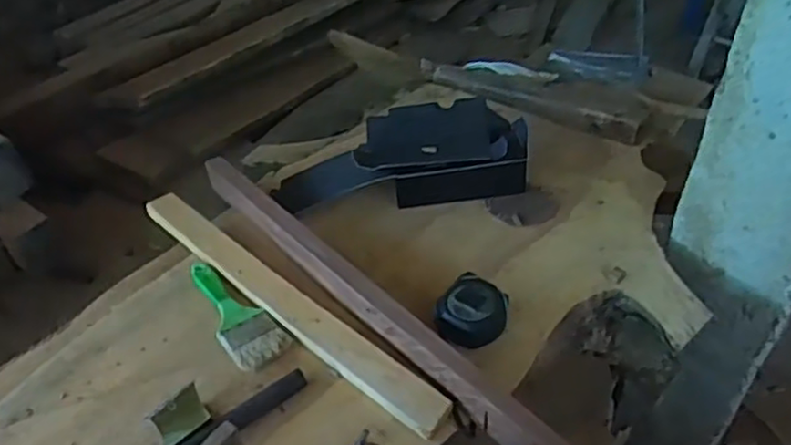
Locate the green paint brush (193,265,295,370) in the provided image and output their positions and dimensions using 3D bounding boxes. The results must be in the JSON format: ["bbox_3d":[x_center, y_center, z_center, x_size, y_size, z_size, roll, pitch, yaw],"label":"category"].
[{"bbox_3d":[-0.201,0.106,0.833,0.065,0.013,0.197,-31,49,-28],"label":"green paint brush"}]

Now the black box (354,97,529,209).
[{"bbox_3d":[0.064,-0.097,0.990,0.234,0.077,0.152,-7,42,-6],"label":"black box"}]

